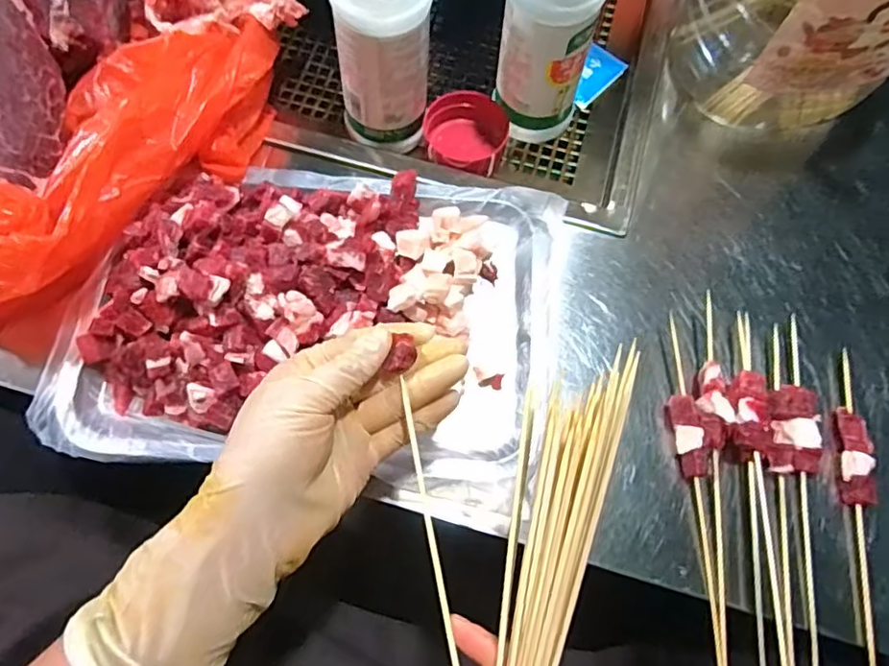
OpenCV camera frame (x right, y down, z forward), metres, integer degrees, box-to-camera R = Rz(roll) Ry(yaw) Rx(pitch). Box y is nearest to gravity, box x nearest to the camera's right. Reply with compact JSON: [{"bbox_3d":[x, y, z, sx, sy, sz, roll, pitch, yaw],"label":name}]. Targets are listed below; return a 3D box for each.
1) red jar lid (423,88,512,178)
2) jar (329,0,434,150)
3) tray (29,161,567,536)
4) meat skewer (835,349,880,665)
[{"bbox_3d":[0.016,-0.157,0.473,0.067,0.022,0.069,1,71,-2],"label":"red jar lid"},{"bbox_3d":[-0.041,-0.196,0.407,0.062,0.147,0.059,1,71,-2],"label":"jar"},{"bbox_3d":[-0.081,-0.019,0.381,0.304,0.050,0.224,10,71,2],"label":"tray"},{"bbox_3d":[0.255,0.153,0.360,0.017,0.020,0.289,6,71,0],"label":"meat skewer"}]

